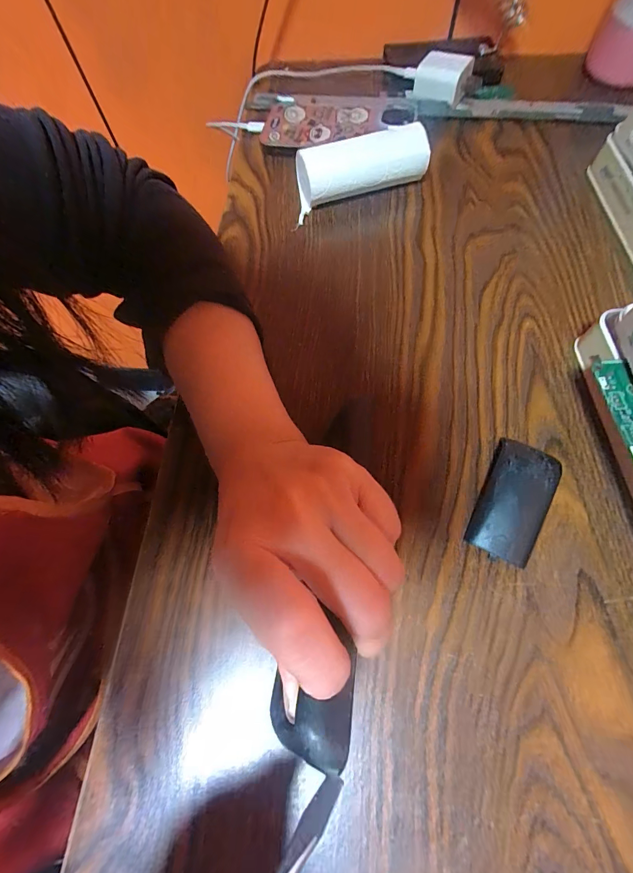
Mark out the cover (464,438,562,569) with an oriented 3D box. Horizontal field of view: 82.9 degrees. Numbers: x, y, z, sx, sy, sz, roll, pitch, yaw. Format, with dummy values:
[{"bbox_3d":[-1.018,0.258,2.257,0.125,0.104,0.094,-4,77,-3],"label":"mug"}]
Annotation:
[{"bbox_3d":[0.110,0.036,0.198,0.033,0.019,0.062,22,70,12],"label":"cover"}]

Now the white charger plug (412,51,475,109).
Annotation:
[{"bbox_3d":[0.114,-0.324,0.323,0.046,0.028,0.036,24,70,13],"label":"white charger plug"}]

